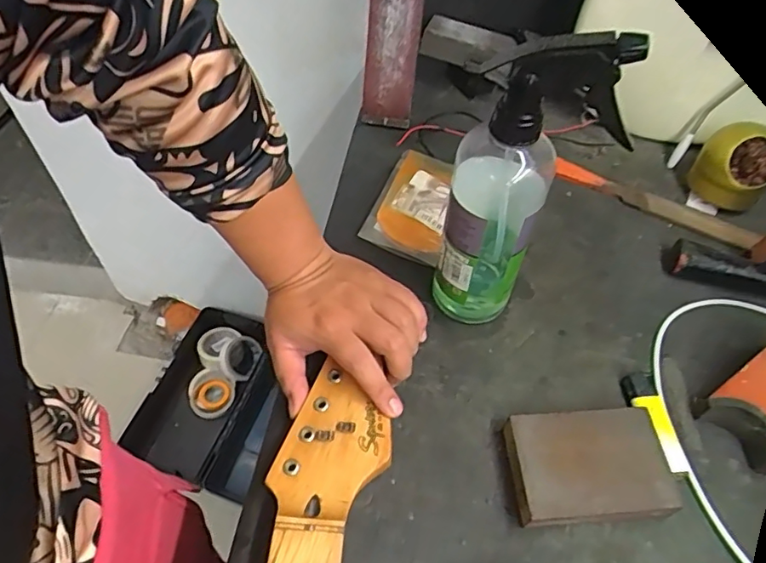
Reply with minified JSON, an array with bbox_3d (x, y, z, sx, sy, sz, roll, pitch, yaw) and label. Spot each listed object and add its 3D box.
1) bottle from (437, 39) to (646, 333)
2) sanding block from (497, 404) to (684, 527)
[{"bbox_3d":[0.093,-0.056,0.386,0.096,0.236,0.069,14,55,11],"label":"bottle"},{"bbox_3d":[0.139,0.126,0.383,0.102,0.027,0.069,-4,54,-2],"label":"sanding block"}]

